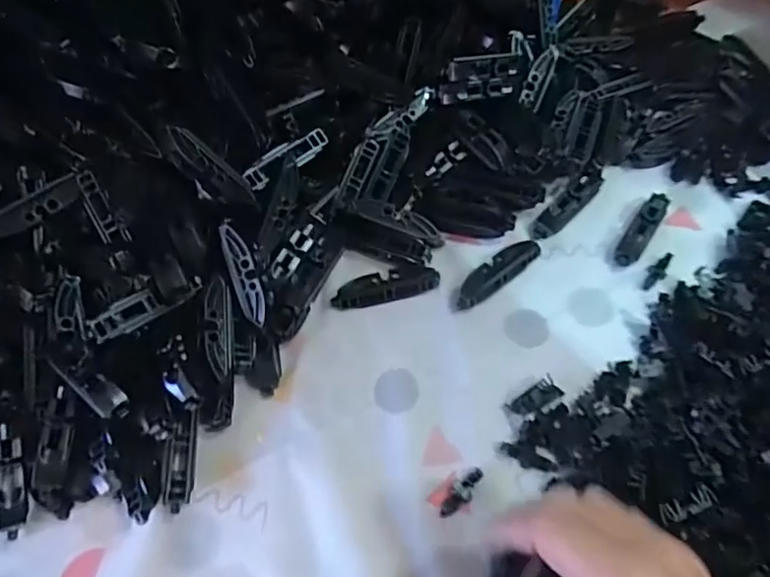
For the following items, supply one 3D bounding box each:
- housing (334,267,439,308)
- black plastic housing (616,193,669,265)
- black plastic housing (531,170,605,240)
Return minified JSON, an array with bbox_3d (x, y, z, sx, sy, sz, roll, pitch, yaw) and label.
[{"bbox_3d":[0.001,-0.001,0.420,0.081,0.009,0.023,-13,60,-4],"label":"housing"},{"bbox_3d":[0.206,-0.050,0.436,0.018,0.017,0.077,33,67,20],"label":"black plastic housing"},{"bbox_3d":[0.152,-0.070,0.451,0.078,0.018,0.021,-41,65,-19],"label":"black plastic housing"}]

